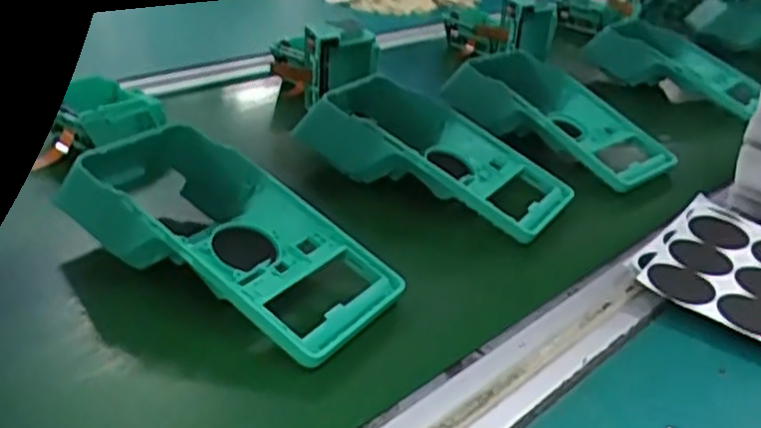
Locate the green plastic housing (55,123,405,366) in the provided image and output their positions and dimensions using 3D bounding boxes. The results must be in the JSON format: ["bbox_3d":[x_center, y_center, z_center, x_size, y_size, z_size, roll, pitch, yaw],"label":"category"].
[{"bbox_3d":[-0.080,0.008,0.381,0.186,0.046,0.093,20,34,26],"label":"green plastic housing"}]

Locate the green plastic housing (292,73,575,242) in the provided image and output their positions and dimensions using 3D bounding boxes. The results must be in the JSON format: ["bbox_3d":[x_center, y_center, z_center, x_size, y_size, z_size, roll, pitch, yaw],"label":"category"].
[{"bbox_3d":[0.036,-0.042,0.488,0.179,0.049,0.090,20,32,26],"label":"green plastic housing"}]

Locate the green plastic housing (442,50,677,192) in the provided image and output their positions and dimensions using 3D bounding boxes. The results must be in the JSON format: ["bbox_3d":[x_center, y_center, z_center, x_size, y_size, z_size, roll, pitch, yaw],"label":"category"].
[{"bbox_3d":[0.137,-0.077,0.568,0.099,0.059,0.160,-17,36,-36],"label":"green plastic housing"}]

